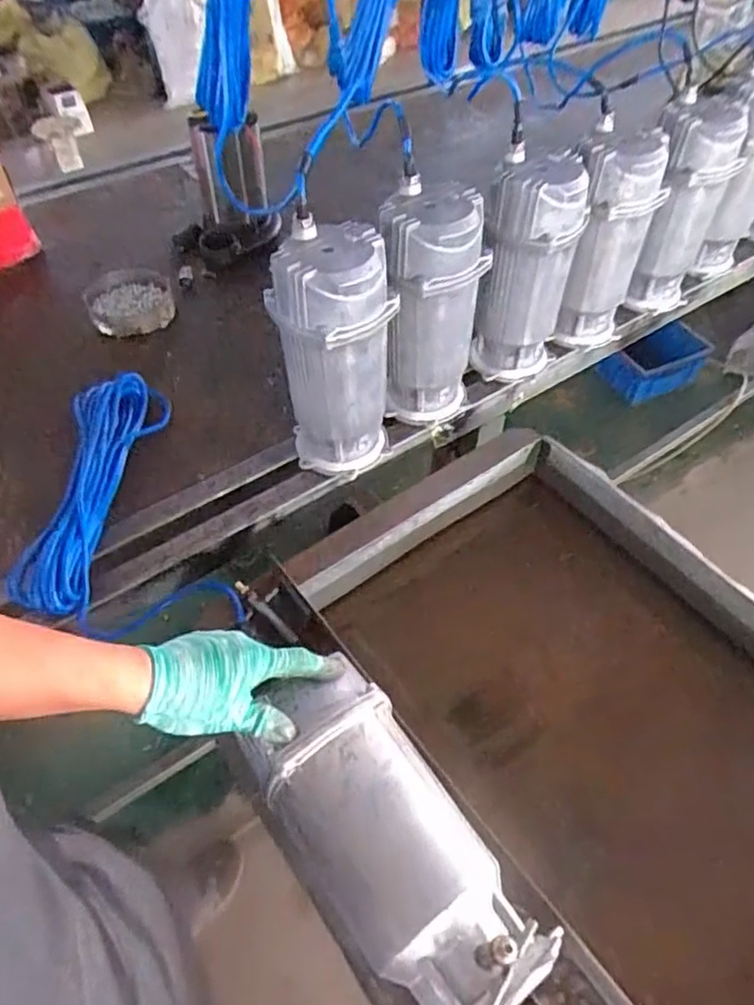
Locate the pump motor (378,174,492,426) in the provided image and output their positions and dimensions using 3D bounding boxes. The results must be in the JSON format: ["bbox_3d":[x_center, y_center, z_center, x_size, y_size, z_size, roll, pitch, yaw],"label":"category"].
[{"bbox_3d":[0.069,-0.243,0.840,0.123,0.290,0.121,1,52,1],"label":"pump motor"}]

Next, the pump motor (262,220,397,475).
[{"bbox_3d":[-0.052,-0.172,0.789,0.124,0.302,0.121,33,59,24],"label":"pump motor"}]

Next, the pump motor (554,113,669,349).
[{"bbox_3d":[0.335,-0.384,0.953,0.127,0.291,0.112,9,52,7],"label":"pump motor"}]

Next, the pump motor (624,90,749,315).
[{"bbox_3d":[0.483,-0.474,1.027,0.122,0.293,0.165,17,54,13],"label":"pump motor"}]

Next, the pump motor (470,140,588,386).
[{"bbox_3d":[0.210,-0.324,0.909,0.120,0.292,0.120,12,53,9],"label":"pump motor"}]

